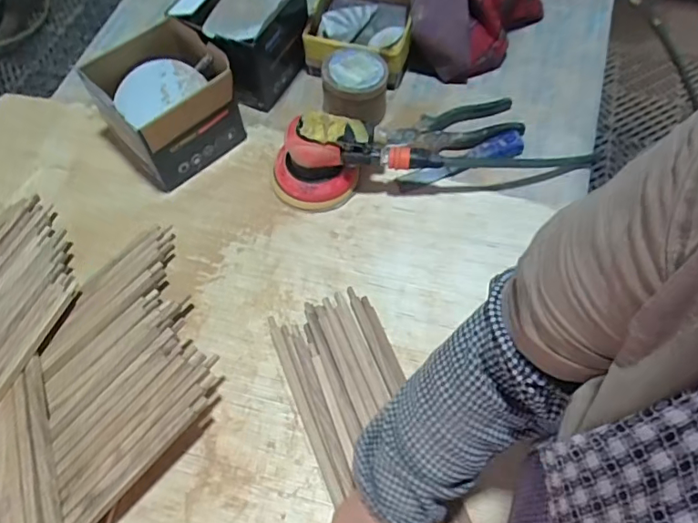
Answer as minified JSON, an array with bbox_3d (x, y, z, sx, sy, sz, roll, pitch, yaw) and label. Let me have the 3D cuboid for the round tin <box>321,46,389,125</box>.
[{"bbox_3d":[0.007,-0.237,0.691,0.083,0.067,0.091,0,63,1],"label":"round tin"}]

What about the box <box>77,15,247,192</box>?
[{"bbox_3d":[-0.234,-0.204,0.662,0.154,0.110,0.163,-40,69,-17],"label":"box"}]

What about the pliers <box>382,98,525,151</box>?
[{"bbox_3d":[0.137,-0.177,0.685,0.171,0.025,0.062,-10,63,-4],"label":"pliers"}]

